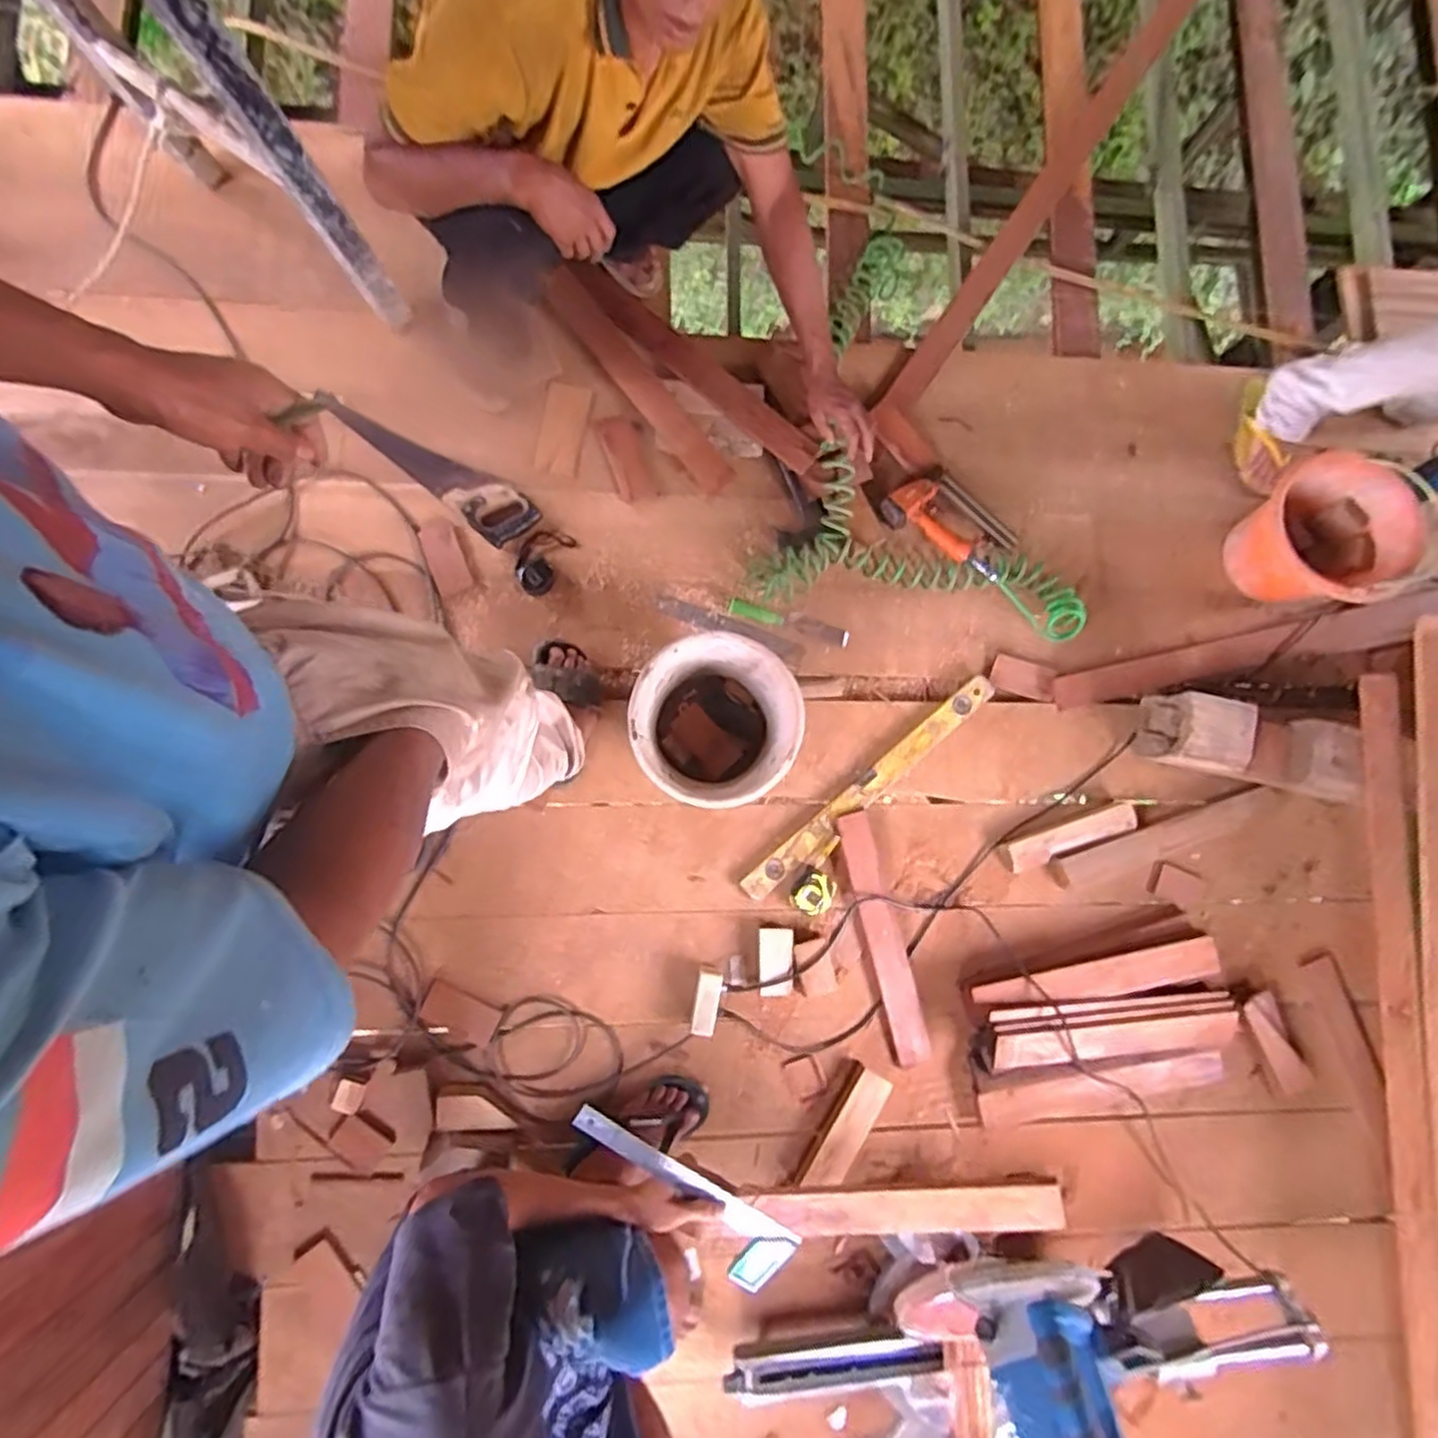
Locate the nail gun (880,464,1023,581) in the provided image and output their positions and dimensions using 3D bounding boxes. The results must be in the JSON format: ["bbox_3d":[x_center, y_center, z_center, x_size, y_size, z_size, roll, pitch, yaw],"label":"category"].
[{"bbox_3d":[0.469,-0.390,1.439,0.268,0.055,0.172,43,81,1],"label":"nail gun"}]

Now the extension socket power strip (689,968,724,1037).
[{"bbox_3d":[-0.021,0.501,1.265,0.044,0.033,0.113,11,53,1],"label":"extension socket power strip"}]

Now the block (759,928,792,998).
[{"bbox_3d":[0.104,0.448,1.314,0.060,0.020,0.120,1,80,-1],"label":"block"}]

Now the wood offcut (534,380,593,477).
[{"bbox_3d":[-0.299,-0.556,1.370,0.081,0.014,0.167,11,94,-10],"label":"wood offcut"}]

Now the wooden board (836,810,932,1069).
[{"bbox_3d":[0.305,0.404,1.323,0.067,0.019,0.458,-14,80,-4],"label":"wooden board"}]

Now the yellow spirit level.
[{"bbox_3d":[0.302,0.133,1.386,0.626,0.018,0.065,-39,83,-8],"label":"yellow spirit level"}]

